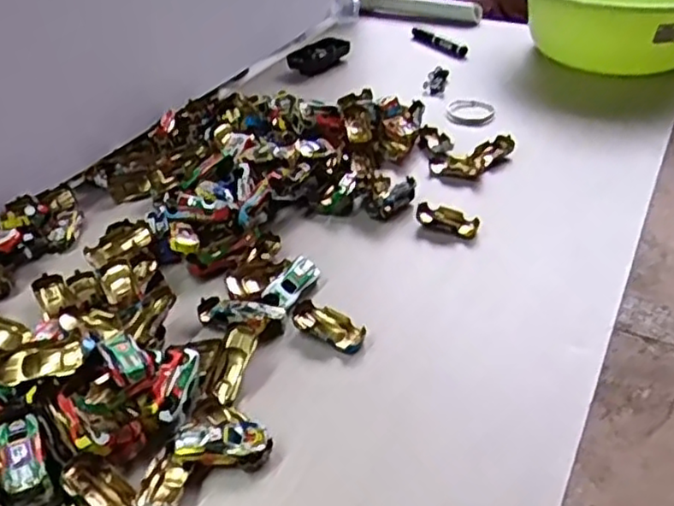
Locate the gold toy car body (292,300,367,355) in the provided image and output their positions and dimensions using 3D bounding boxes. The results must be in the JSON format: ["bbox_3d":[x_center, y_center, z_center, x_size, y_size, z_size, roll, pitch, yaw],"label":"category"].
[{"bbox_3d":[-0.007,0.060,0.571,0.065,0.014,0.031,25,44,29],"label":"gold toy car body"}]

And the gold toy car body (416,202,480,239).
[{"bbox_3d":[0.113,-0.032,0.695,0.064,0.020,0.035,19,41,23],"label":"gold toy car body"}]

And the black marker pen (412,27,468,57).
[{"bbox_3d":[0.164,-0.339,1.097,0.016,0.026,0.130,-21,42,-25],"label":"black marker pen"}]

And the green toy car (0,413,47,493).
[{"bbox_3d":[-0.209,0.137,0.455,0.026,0.019,0.055,-17,41,-21],"label":"green toy car"}]

